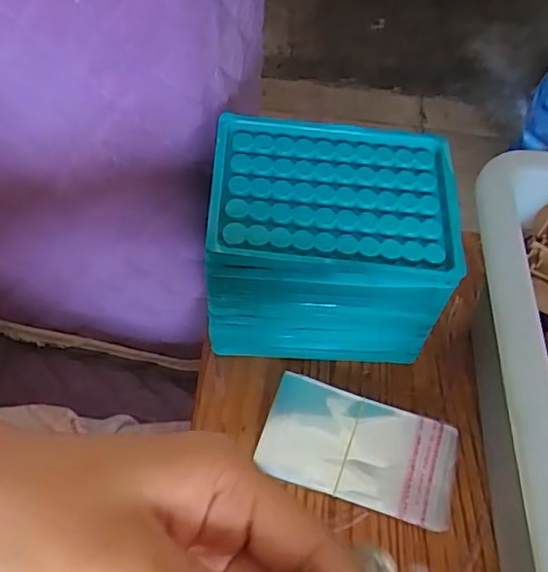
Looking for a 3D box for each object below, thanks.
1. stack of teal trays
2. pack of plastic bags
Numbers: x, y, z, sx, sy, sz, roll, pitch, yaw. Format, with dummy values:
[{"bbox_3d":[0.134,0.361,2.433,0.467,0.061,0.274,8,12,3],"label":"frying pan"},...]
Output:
[{"bbox_3d":[0.028,-0.019,0.353,0.127,0.116,0.092,2,56,-2],"label":"stack of teal trays"},{"bbox_3d":[0.049,0.095,0.344,0.110,0.010,0.060,17,57,8],"label":"pack of plastic bags"}]

